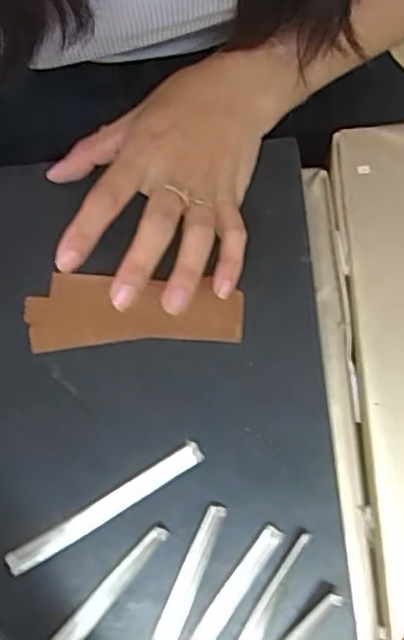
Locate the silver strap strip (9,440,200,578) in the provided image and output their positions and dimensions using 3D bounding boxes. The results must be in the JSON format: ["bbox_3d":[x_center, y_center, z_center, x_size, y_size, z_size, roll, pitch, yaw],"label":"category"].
[{"bbox_3d":[-0.054,0.106,0.372,0.122,0.004,0.013,-31,79,-5],"label":"silver strap strip"}]

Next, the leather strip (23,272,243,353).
[{"bbox_3d":[-0.041,-0.004,0.396,0.127,0.005,0.045,1,76,1],"label":"leather strip"}]

